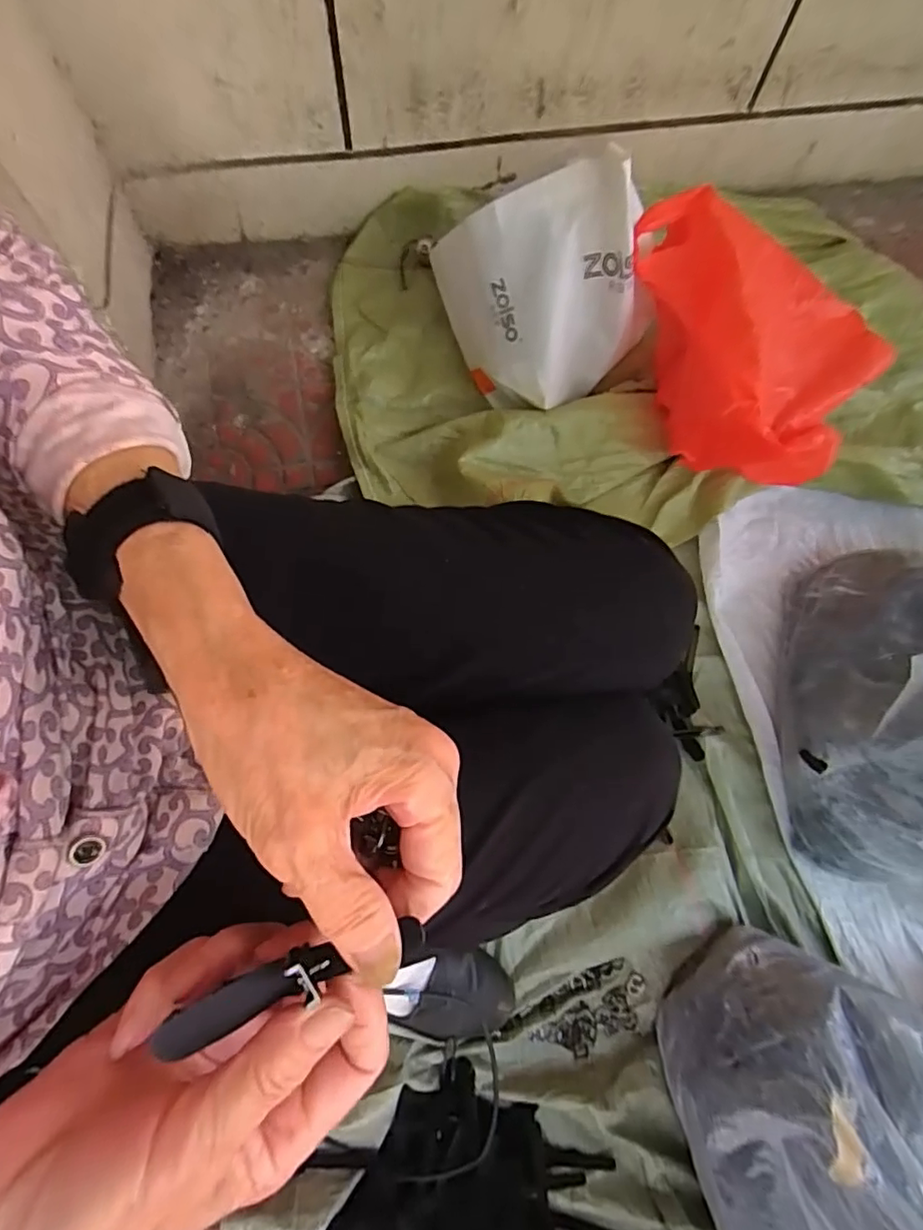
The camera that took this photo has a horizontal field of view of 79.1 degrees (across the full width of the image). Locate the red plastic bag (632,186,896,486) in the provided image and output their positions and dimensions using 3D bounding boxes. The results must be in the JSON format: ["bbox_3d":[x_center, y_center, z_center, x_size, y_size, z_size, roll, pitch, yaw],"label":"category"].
[{"bbox_3d":[0.387,-0.349,0.739,0.277,0.158,0.354,-13,73,-7],"label":"red plastic bag"}]

